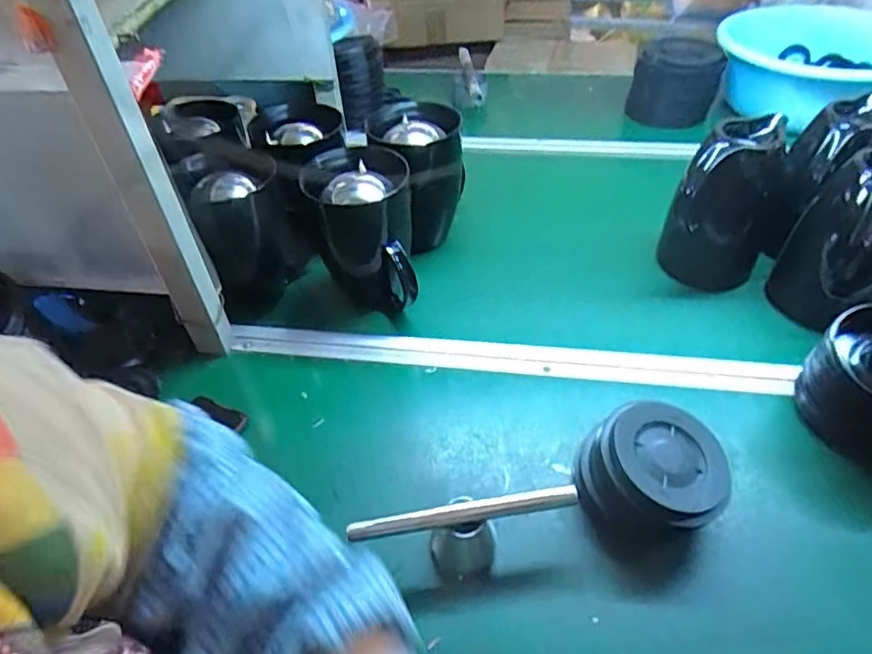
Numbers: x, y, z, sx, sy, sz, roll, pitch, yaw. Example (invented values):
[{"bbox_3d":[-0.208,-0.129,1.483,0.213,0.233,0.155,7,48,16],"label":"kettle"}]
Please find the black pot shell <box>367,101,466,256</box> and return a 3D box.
[{"bbox_3d":[-0.023,-0.203,0.822,0.120,0.182,0.135,2,44,5],"label":"black pot shell"}]

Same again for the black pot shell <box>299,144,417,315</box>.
[{"bbox_3d":[-0.092,-0.113,0.750,0.125,0.193,0.129,-9,44,-6],"label":"black pot shell"}]

